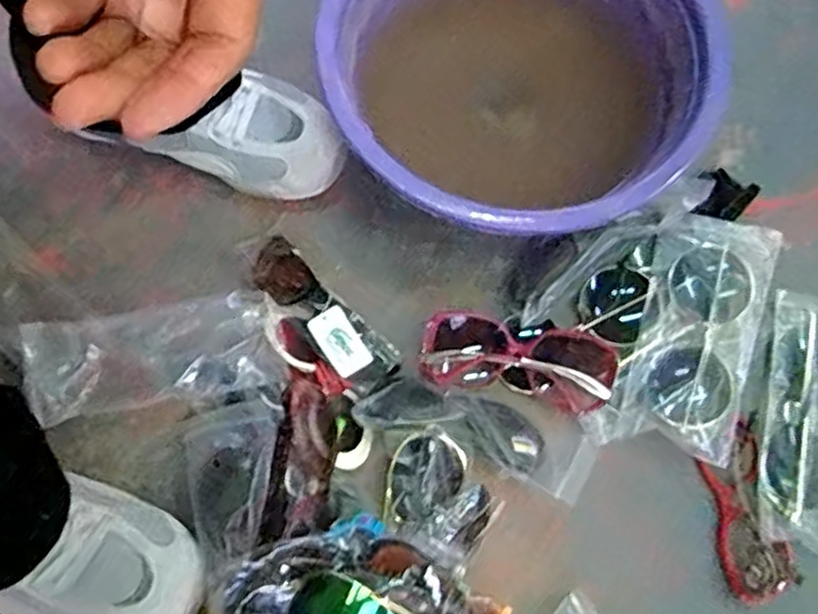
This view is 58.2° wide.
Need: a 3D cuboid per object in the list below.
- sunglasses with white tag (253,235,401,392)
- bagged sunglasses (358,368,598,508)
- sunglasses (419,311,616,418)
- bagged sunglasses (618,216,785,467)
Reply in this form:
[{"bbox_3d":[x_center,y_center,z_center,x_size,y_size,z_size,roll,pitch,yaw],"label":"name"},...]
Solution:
[{"bbox_3d":[-0.071,0.007,0.555,0.050,0.042,0.145,-43,79,-14],"label":"sunglasses with white tag"},{"bbox_3d":[0.054,0.084,0.534,0.170,0.052,0.065,22,73,5],"label":"bagged sunglasses"},{"bbox_3d":[0.081,0.037,0.543,0.140,0.031,0.058,9,72,1],"label":"sunglasses"},{"bbox_3d":[0.225,0.016,0.563,0.094,0.047,0.184,18,73,4],"label":"bagged sunglasses"}]

